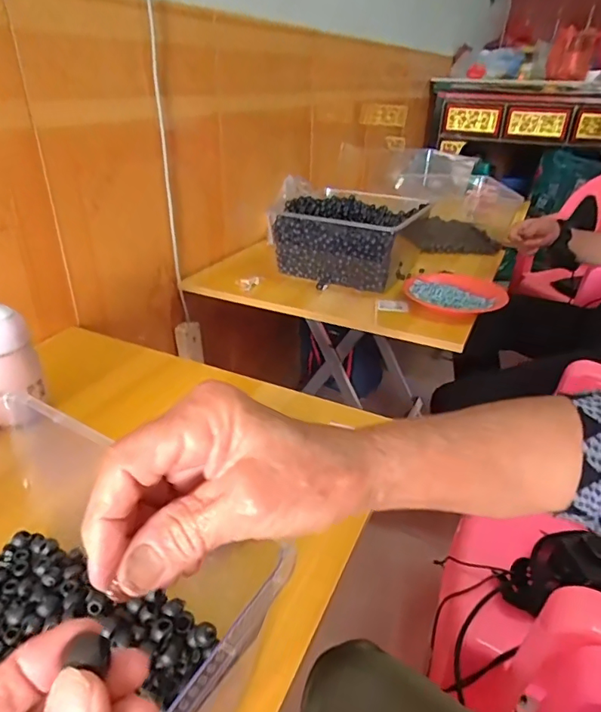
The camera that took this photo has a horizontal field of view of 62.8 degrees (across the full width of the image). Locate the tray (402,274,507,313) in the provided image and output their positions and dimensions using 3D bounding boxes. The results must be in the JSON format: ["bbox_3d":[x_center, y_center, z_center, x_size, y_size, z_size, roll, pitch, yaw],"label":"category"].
[{"bbox_3d":[0.304,-0.118,0.977,0.195,0.037,0.179,16,33,22],"label":"tray"}]

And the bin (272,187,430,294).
[{"bbox_3d":[0.116,-0.274,1.126,0.266,0.146,0.308,16,33,22],"label":"bin"}]

